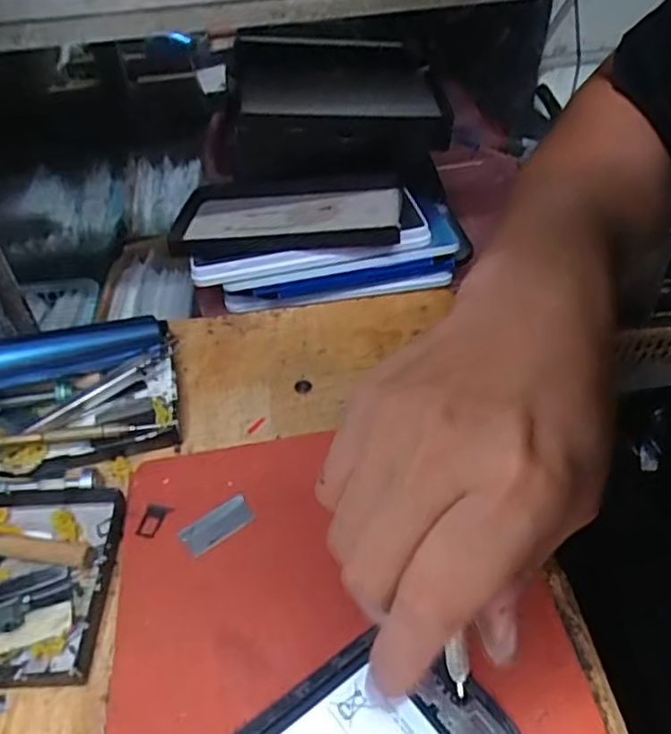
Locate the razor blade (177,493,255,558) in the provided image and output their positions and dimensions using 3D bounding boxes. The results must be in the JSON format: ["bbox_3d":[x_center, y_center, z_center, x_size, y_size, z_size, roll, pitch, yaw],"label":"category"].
[{"bbox_3d":[-0.062,0.082,0.349,0.037,0.004,0.019,-28,49,-22],"label":"razor blade"}]

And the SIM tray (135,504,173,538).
[{"bbox_3d":[-0.097,0.080,0.353,0.013,0.004,0.019,11,44,13],"label":"SIM tray"}]

